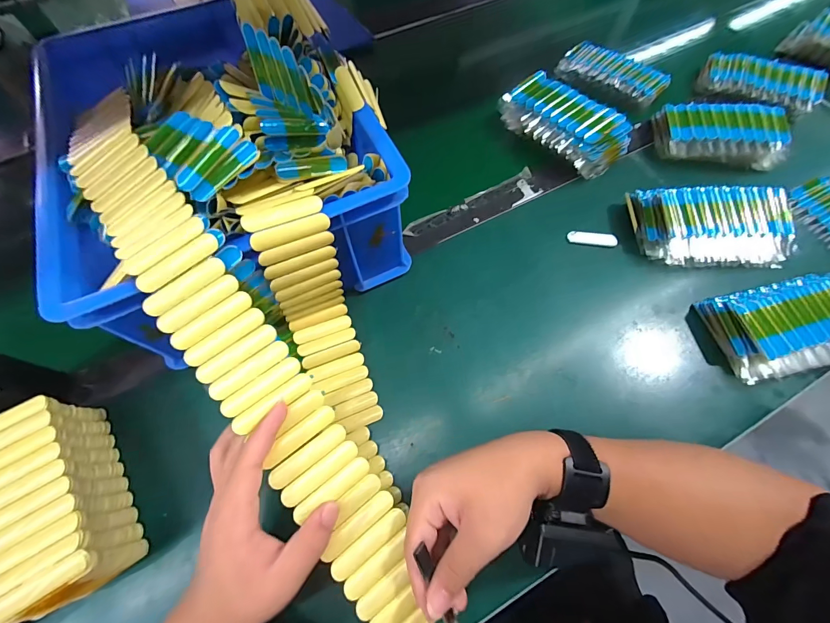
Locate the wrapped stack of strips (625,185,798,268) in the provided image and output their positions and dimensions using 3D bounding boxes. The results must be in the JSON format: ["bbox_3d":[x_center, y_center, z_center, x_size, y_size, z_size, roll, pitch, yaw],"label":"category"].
[{"bbox_3d":[0.359,-0.102,0.431,0.178,0.045,0.095,3,66,3],"label":"wrapped stack of strips"}]

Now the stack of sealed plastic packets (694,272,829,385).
[{"bbox_3d":[0.415,0.012,0.384,0.177,0.033,0.097,-12,67,-4],"label":"stack of sealed plastic packets"}]

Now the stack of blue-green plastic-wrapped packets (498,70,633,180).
[{"bbox_3d":[0.204,-0.265,0.502,0.095,0.055,0.181,-39,71,-15],"label":"stack of blue-green plastic-wrapped packets"}]

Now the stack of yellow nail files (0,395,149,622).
[{"bbox_3d":[-0.306,0.160,0.304,0.063,0.076,0.156,-32,69,-12],"label":"stack of yellow nail files"}]

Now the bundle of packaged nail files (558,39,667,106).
[{"bbox_3d":[0.315,-0.386,0.571,0.077,0.028,0.163,-42,72,-16],"label":"bundle of packaged nail files"}]

